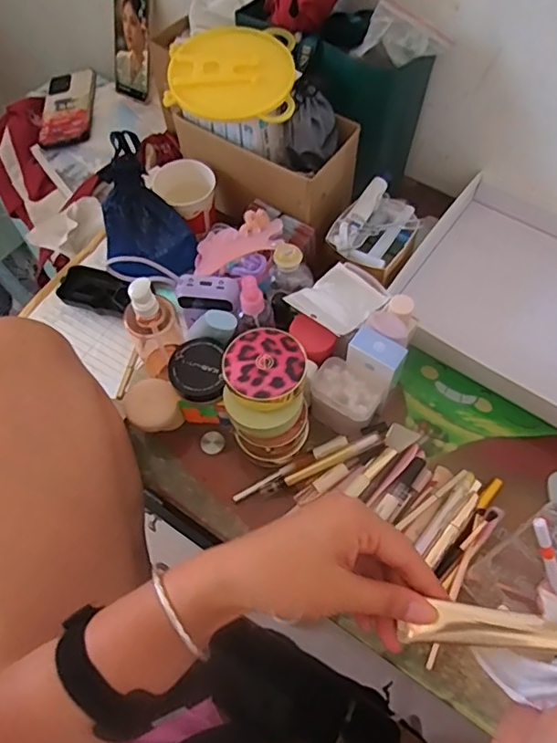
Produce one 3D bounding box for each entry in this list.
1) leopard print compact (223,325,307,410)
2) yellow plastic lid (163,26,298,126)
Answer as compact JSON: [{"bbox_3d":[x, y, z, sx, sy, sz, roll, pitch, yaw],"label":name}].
[{"bbox_3d":[-0.013,-0.005,0.496,0.072,0.023,0.076,-1,63,2],"label":"leopard print compact"},{"bbox_3d":[-0.049,-0.329,0.593,0.134,0.030,0.122,3,63,4],"label":"yellow plastic lid"}]

